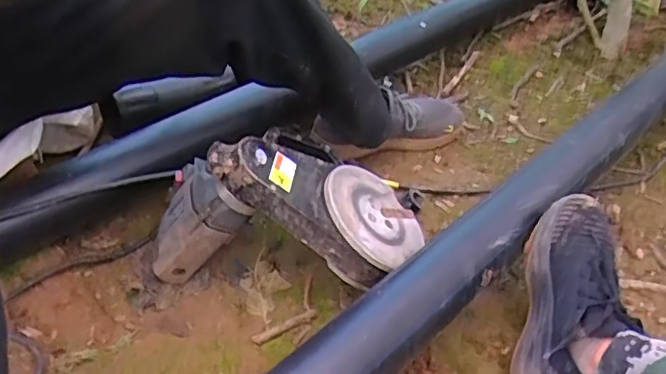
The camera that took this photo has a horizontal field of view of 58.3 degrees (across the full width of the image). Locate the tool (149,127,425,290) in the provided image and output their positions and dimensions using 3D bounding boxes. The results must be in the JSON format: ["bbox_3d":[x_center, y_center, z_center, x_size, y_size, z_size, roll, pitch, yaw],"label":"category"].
[{"bbox_3d":[-0.066,0.019,0.803,0.369,0.212,0.177,3,40,6],"label":"tool"}]

